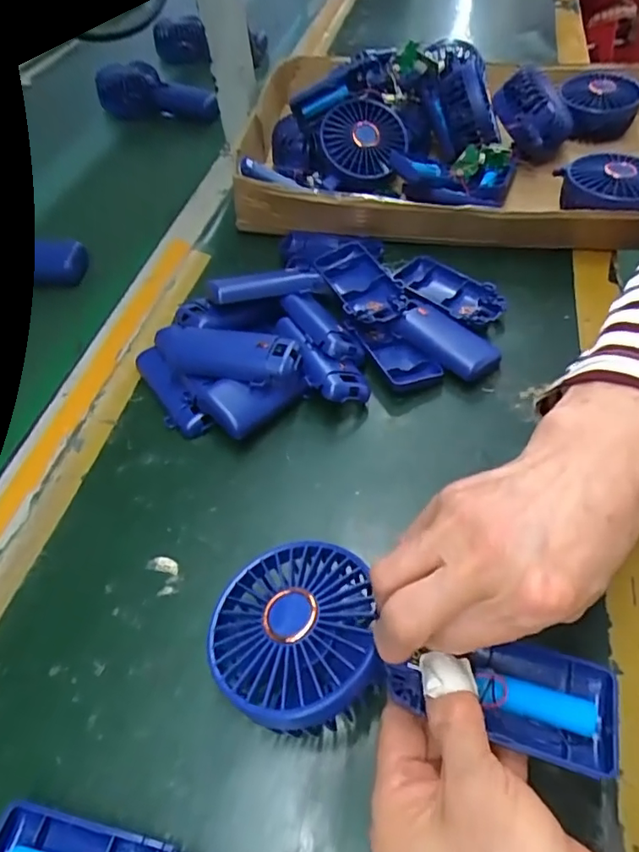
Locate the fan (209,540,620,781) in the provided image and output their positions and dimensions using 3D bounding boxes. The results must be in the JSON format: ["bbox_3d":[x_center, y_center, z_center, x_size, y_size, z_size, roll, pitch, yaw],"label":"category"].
[{"bbox_3d":[0.037,0.105,0.242,0.180,0.028,0.082,11,53,12],"label":"fan"}]

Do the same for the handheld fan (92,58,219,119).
[{"bbox_3d":[-0.230,-0.470,0.755,0.215,0.060,0.041,23,56,20],"label":"handheld fan"}]

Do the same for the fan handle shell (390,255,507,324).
[{"bbox_3d":[0.109,-0.114,0.451,0.097,0.014,0.046,35,61,26],"label":"fan handle shell"}]

